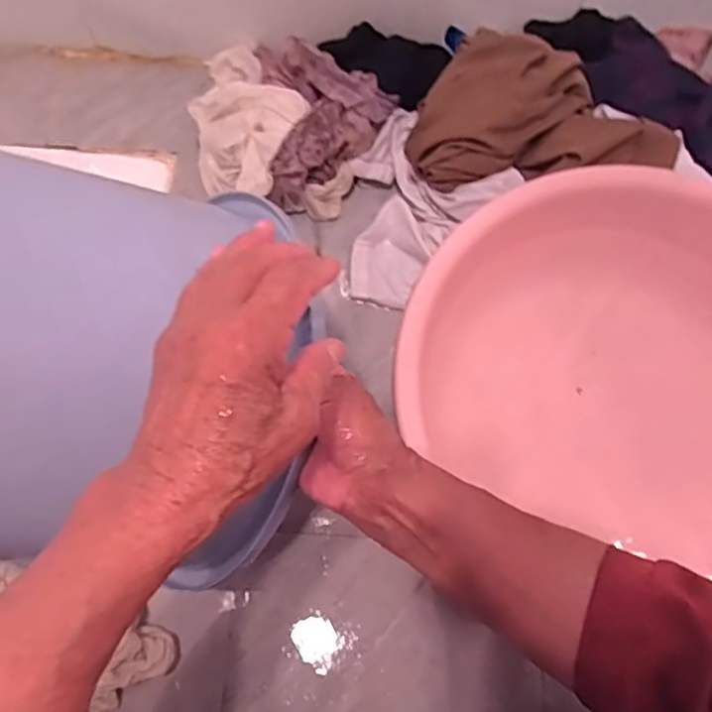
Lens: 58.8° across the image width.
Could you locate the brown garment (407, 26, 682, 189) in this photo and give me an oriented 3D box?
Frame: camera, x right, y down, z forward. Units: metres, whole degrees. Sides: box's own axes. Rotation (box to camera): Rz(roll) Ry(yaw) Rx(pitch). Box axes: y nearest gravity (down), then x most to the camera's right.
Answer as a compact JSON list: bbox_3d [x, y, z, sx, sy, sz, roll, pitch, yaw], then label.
[{"bbox_3d":[0.193,-0.267,0.681,0.258,0.078,0.170,4,69,-1],"label":"brown garment"}]

